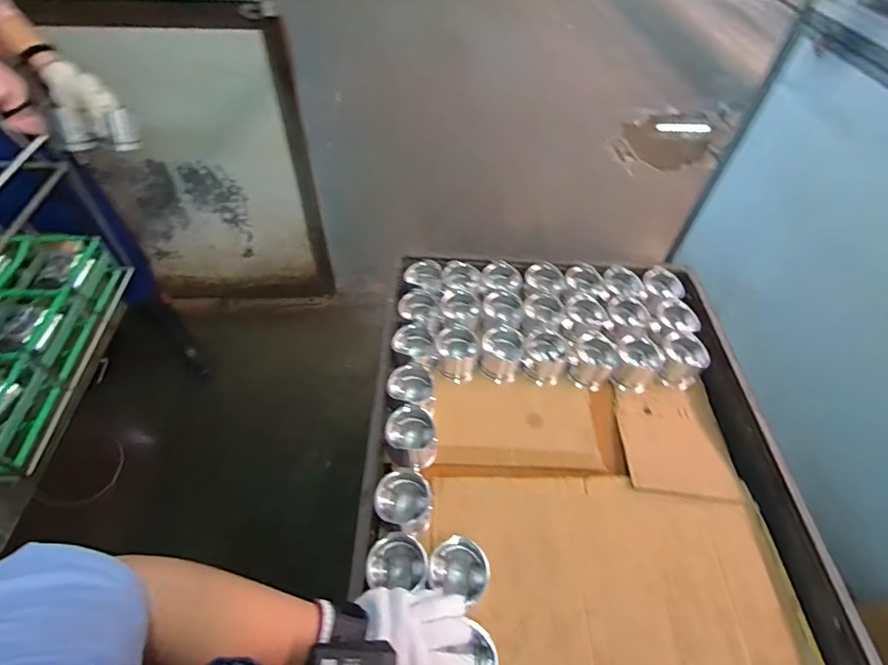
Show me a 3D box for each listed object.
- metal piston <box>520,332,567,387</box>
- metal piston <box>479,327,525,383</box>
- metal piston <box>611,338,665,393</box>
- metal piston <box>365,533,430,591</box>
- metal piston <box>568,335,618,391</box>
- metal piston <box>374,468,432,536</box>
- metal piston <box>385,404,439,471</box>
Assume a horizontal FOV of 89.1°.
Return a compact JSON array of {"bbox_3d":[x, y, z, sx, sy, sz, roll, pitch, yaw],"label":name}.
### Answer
[{"bbox_3d":[0.212,0.056,0.964,0.084,0.101,0.070,16,51,10],"label":"metal piston"},{"bbox_3d":[0.121,0.050,0.966,0.082,0.110,0.072,13,51,7],"label":"metal piston"},{"bbox_3d":[0.408,0.070,0.953,0.090,0.089,0.091,29,55,19],"label":"metal piston"},{"bbox_3d":[-0.071,0.357,0.691,0.091,0.066,0.080,3,50,-1],"label":"metal piston"},{"bbox_3d":[0.316,0.063,0.961,0.081,0.094,0.071,31,55,20],"label":"metal piston"},{"bbox_3d":[-0.066,0.281,0.743,0.092,0.083,0.100,7,50,2],"label":"metal piston"},{"bbox_3d":[-0.060,0.189,0.823,0.088,0.087,0.085,2,50,-2],"label":"metal piston"}]

